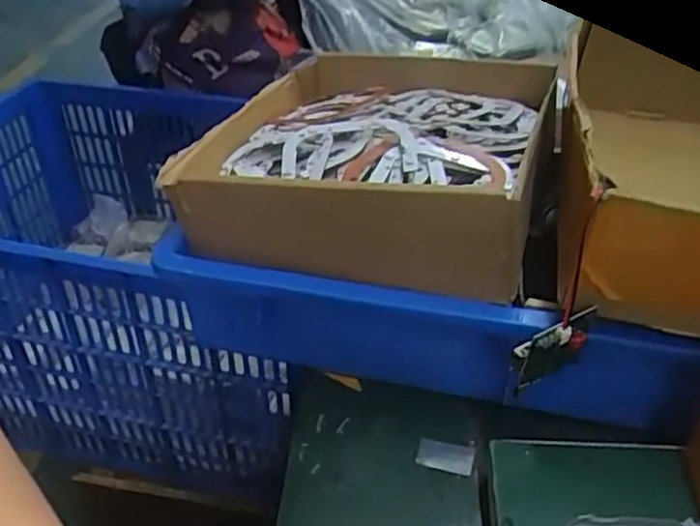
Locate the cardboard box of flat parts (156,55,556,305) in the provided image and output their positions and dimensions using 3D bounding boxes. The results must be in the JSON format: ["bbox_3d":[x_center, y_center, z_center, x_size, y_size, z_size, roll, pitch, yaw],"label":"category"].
[{"bbox_3d":[0.014,-0.079,0.450,0.199,0.060,0.214,9,37,13],"label":"cardboard box of flat parts"}]

